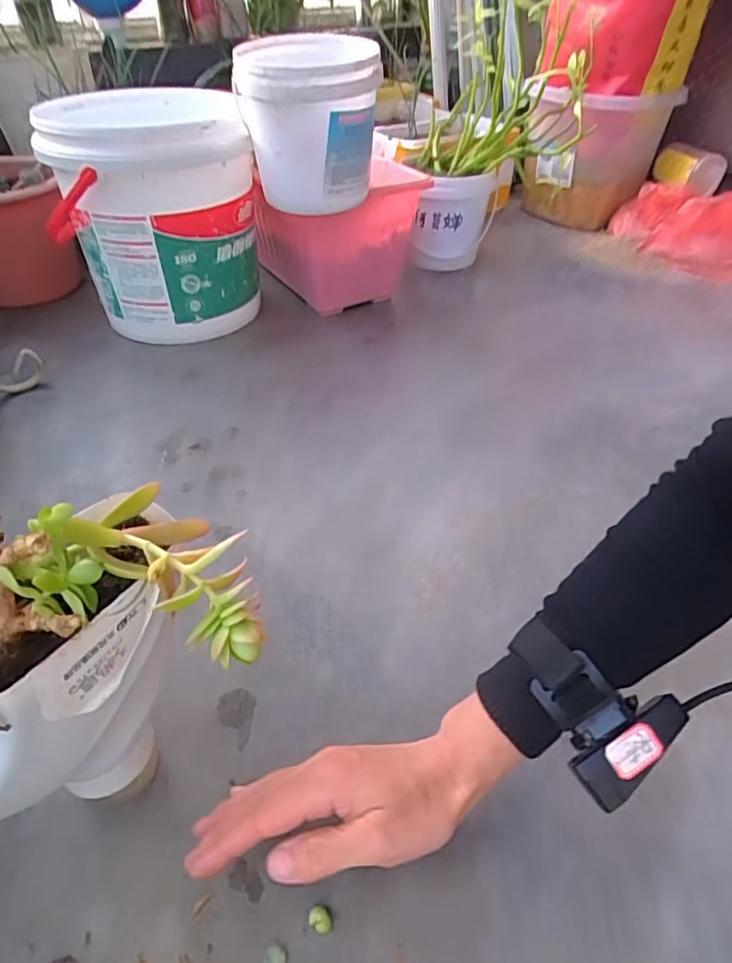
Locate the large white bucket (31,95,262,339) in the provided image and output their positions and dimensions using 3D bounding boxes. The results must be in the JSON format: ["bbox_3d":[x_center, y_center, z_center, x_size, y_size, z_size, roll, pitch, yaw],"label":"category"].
[{"bbox_3d":[-0.282,-0.354,0.777,0.245,0.271,0.273,-12,44,-14],"label":"large white bucket"}]

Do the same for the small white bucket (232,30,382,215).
[{"bbox_3d":[-0.063,-0.416,0.676,0.148,0.168,0.164,-2,41,-2],"label":"small white bucket"}]

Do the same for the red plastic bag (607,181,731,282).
[{"bbox_3d":[0.586,-0.429,0.987,0.321,0.127,0.097,26,48,25],"label":"red plastic bag"}]

